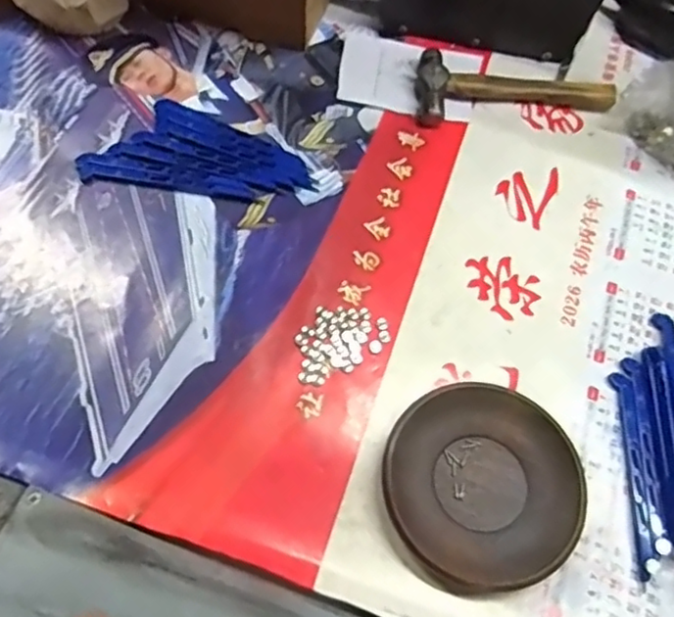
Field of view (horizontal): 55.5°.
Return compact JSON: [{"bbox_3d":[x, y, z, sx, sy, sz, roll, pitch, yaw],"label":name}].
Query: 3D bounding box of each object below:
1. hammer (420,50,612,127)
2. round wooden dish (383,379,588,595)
[{"bbox_3d":[0.138,-0.171,0.495,0.153,0.019,0.058,-3,63,-5],"label":"hammer"},{"bbox_3d":[0.084,0.102,0.375,0.111,0.014,0.113,1,63,-3],"label":"round wooden dish"}]

